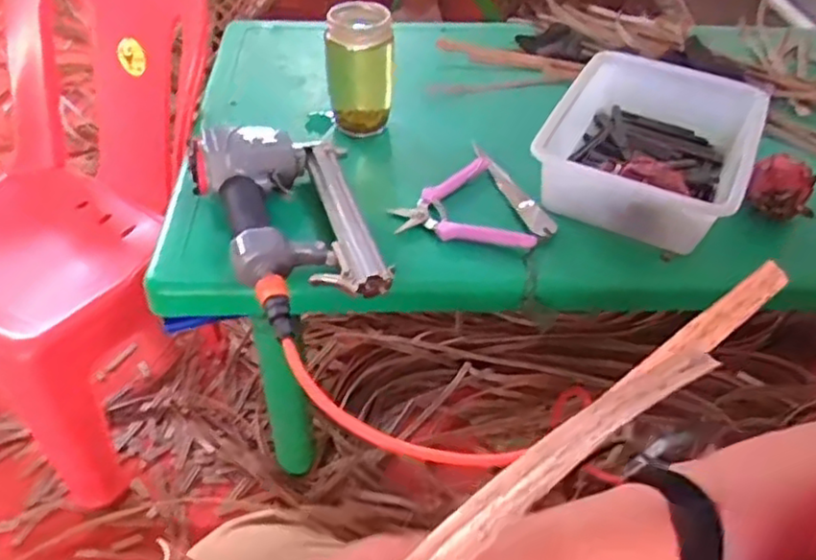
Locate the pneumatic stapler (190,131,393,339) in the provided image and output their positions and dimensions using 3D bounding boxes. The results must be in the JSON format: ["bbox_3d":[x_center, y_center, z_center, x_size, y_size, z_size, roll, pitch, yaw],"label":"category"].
[{"bbox_3d":[-0.113,-0.067,0.690,0.158,0.051,0.272,-16,47,-19],"label":"pneumatic stapler"}]

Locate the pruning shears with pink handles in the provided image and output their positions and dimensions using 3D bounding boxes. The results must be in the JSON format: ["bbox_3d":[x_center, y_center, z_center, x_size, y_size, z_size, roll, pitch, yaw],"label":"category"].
[{"bbox_3d":[0.068,-0.092,0.770,0.149,0.022,0.135,9,44,6],"label":"pruning shears with pink handles"}]

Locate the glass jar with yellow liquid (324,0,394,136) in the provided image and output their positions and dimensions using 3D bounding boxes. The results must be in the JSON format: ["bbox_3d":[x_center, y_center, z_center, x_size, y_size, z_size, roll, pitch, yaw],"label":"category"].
[{"bbox_3d":[-0.058,-0.253,0.832,0.080,0.135,0.064,1,44,-3],"label":"glass jar with yellow liquid"}]

